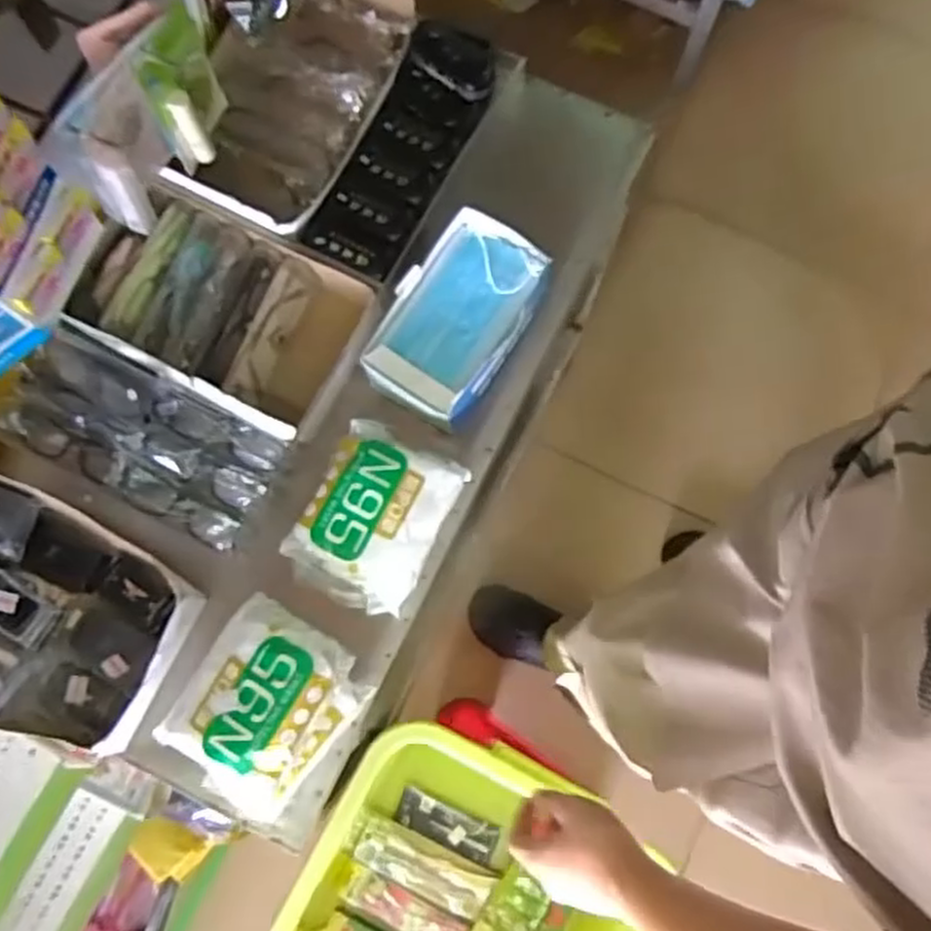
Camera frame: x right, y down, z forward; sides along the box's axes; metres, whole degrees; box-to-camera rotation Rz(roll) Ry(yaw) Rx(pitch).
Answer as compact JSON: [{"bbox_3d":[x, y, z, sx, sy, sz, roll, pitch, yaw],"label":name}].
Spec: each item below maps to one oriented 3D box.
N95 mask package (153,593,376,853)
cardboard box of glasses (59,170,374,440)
[{"bbox_3d":[-0.166,0.217,0.653,0.140,0.103,0.166,32,81,7],"label":"N95 mask package"},{"bbox_3d":[-0.239,-0.156,0.756,0.272,0.083,0.175,30,81,7],"label":"cardboard box of glasses"}]

